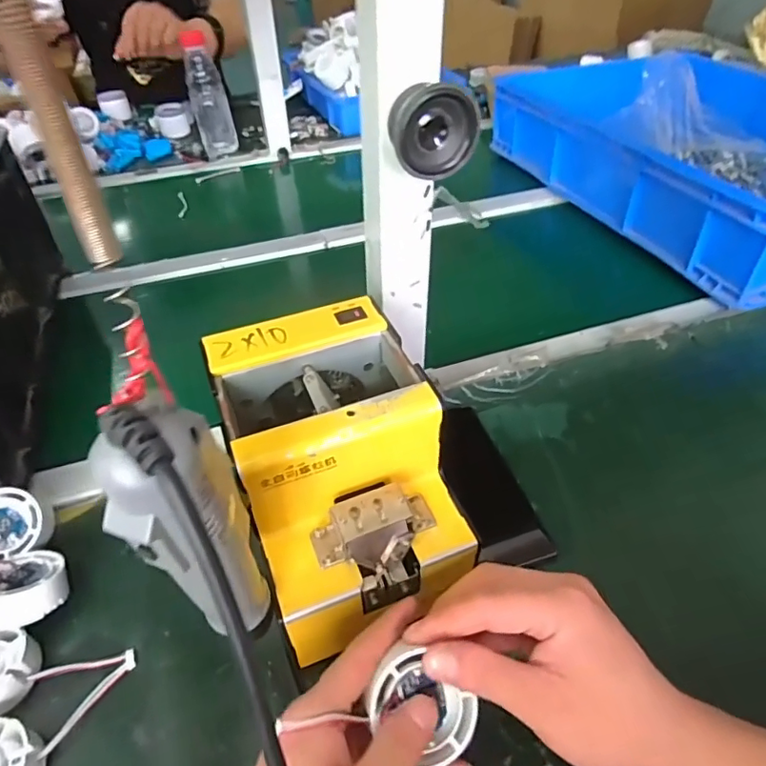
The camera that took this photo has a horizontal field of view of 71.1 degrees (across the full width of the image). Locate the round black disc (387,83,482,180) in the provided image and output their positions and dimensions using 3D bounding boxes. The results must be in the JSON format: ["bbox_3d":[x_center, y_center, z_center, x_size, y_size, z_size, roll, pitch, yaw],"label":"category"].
[{"bbox_3d":[0.032,-0.157,0.329,0.055,0.049,0.027,-6,43,-5],"label":"round black disc"}]

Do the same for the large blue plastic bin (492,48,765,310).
[{"bbox_3d":[0.471,-0.346,0.781,0.377,0.129,0.556,-15,45,-14],"label":"large blue plastic bin"}]

